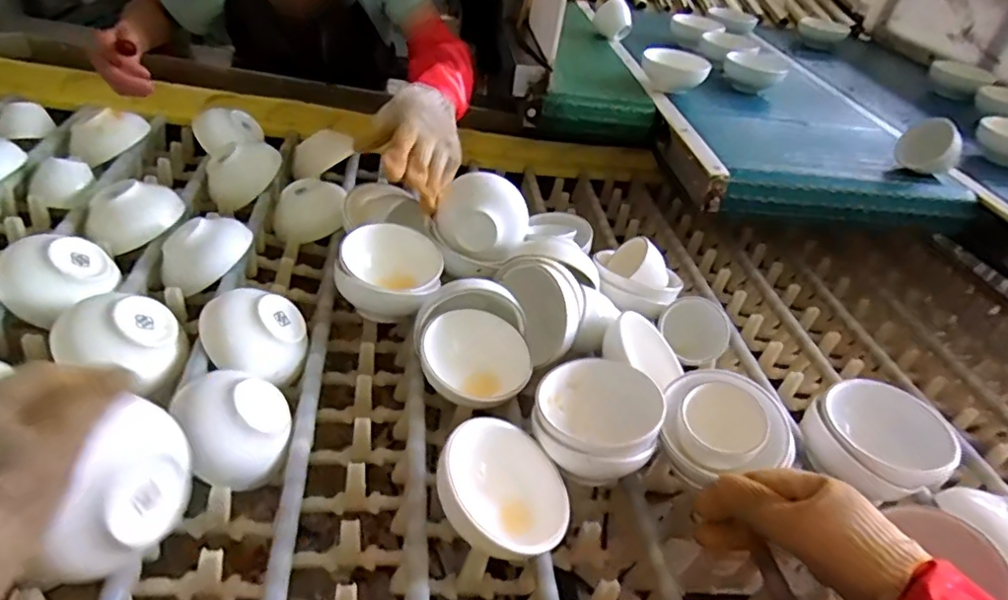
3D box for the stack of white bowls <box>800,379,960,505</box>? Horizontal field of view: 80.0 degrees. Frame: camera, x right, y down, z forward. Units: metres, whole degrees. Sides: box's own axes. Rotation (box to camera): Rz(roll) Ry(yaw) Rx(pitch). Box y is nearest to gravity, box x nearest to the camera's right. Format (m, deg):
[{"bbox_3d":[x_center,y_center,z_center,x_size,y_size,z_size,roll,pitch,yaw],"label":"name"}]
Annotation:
[{"bbox_3d":[0.362,0.134,0.584,0.117,0.054,0.118,-25,45,-36],"label":"stack of white bowls"}]

